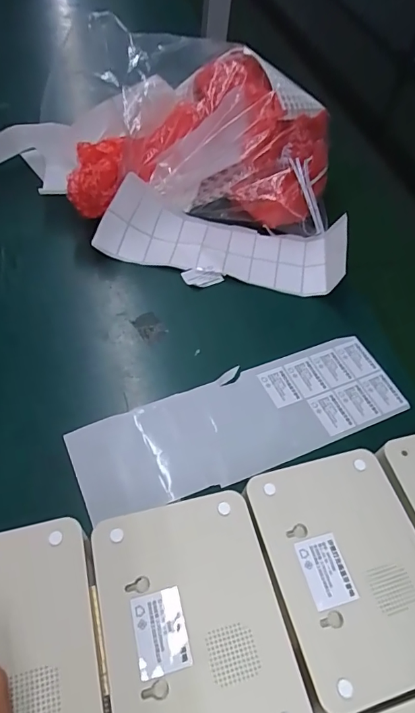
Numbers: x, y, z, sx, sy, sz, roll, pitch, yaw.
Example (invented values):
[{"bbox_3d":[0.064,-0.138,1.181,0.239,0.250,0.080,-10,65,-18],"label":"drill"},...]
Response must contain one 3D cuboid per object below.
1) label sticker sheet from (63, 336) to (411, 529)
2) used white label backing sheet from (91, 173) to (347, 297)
[{"bbox_3d":[0.035,0.058,0.408,0.300,0.010,0.092,-16,57,-19],"label":"label sticker sheet"},{"bbox_3d":[0.019,-0.136,0.518,0.273,0.067,0.098,10,55,1],"label":"used white label backing sheet"}]

